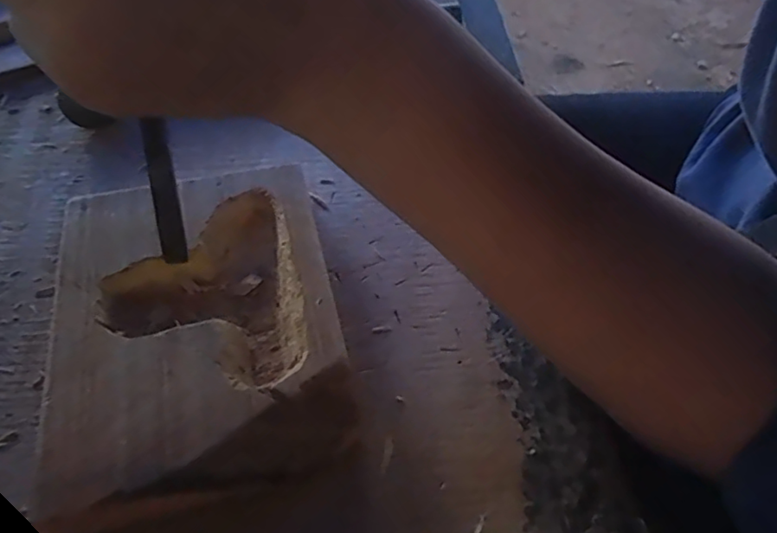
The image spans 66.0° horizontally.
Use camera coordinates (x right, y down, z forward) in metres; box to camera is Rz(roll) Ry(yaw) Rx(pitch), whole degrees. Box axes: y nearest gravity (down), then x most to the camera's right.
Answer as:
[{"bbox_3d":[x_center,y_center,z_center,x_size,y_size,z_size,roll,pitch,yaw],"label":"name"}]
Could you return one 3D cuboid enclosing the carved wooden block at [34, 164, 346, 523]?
[{"bbox_3d":[-0.074,0.020,0.237,0.100,0.025,0.134,-11,51,-8],"label":"carved wooden block"}]

